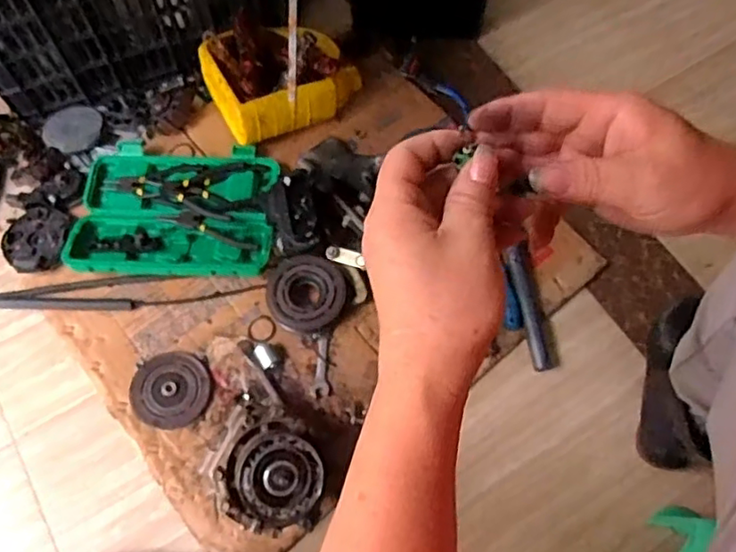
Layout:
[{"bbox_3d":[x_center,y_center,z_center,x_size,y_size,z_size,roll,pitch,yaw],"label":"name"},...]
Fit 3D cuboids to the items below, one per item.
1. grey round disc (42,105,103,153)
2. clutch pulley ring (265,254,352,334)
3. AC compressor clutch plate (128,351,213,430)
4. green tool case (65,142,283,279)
[{"bbox_3d":[-0.486,-0.245,1.003,0.091,0.015,0.092,0,66,-1],"label":"grey round disc"},{"bbox_3d":[-0.087,0.024,0.869,0.119,0.047,0.110,0,66,-1],"label":"clutch pulley ring"},{"bbox_3d":[-0.271,0.155,0.837,0.104,0.011,0.101,0,66,-1],"label":"AC compressor clutch plate"},{"bbox_3d":[-0.289,-0.101,0.928,0.295,0.035,0.225,3,66,0],"label":"green tool case"}]

